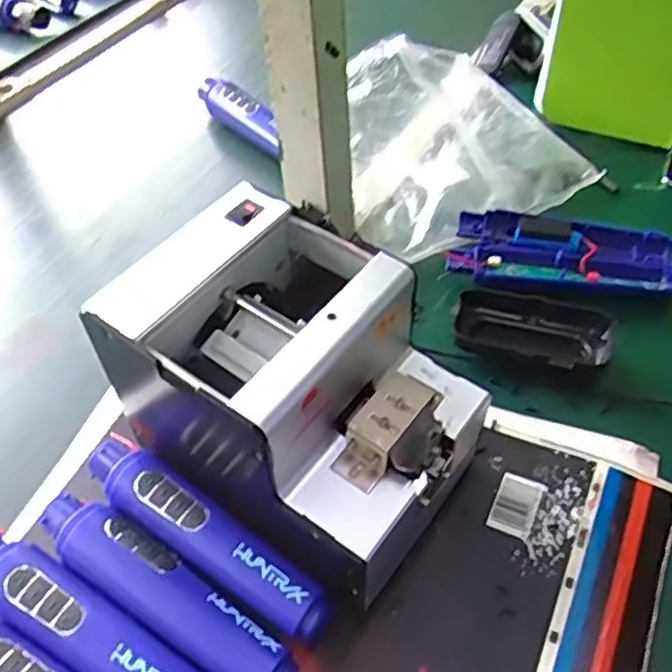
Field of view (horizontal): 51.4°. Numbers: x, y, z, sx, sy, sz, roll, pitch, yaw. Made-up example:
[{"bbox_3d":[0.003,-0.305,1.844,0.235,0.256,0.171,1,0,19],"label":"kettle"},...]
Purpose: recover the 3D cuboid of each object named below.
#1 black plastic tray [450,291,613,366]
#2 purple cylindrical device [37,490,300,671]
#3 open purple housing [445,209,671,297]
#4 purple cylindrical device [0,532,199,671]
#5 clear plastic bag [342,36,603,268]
[{"bbox_3d":[0.143,-0.003,0.511,0.110,0.020,0.058,11,51,13],"label":"black plastic tray"},{"bbox_3d":[-0.096,0.145,0.391,0.171,0.036,0.038,26,55,23],"label":"purple cylindrical device"},{"bbox_3d":[0.177,-0.064,0.545,0.168,0.020,0.075,5,50,8],"label":"open purple housing"},{"bbox_3d":[-0.135,0.161,0.379,0.174,0.041,0.036,25,55,23],"label":"purple cylindrical device"},{"bbox_3d":[0.110,-0.181,0.617,0.207,0.081,0.201,-9,49,-5],"label":"clear plastic bag"}]

